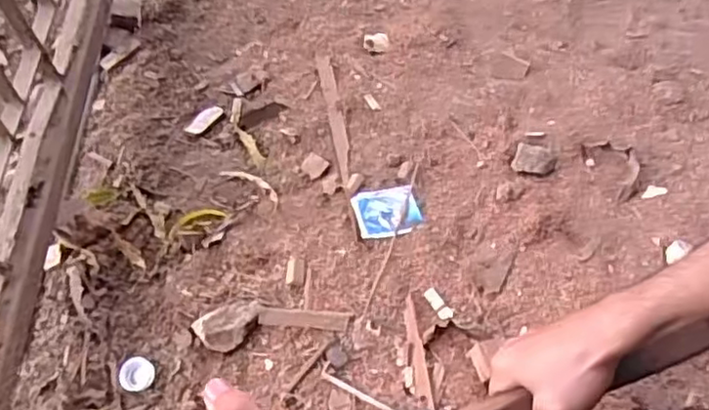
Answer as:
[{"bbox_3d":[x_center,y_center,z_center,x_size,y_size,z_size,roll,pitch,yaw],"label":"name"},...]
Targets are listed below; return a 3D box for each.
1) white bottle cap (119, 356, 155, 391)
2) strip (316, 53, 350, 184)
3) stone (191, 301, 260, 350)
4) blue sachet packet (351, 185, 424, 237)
[{"bbox_3d":[-0.205,0.159,0.616,0.032,0.009,0.032,-2,58,3],"label":"white bottle cap"},{"bbox_3d":[-0.023,-0.110,0.771,0.018,0.004,0.197,-10,58,-3],"label":"strip"},{"bbox_3d":[-0.120,0.114,0.627,0.062,0.021,0.037,-28,60,-13],"label":"stone"},{"bbox_3d":[0.035,0.006,0.695,0.068,0.006,0.055,-13,58,-5],"label":"blue sachet packet"}]

